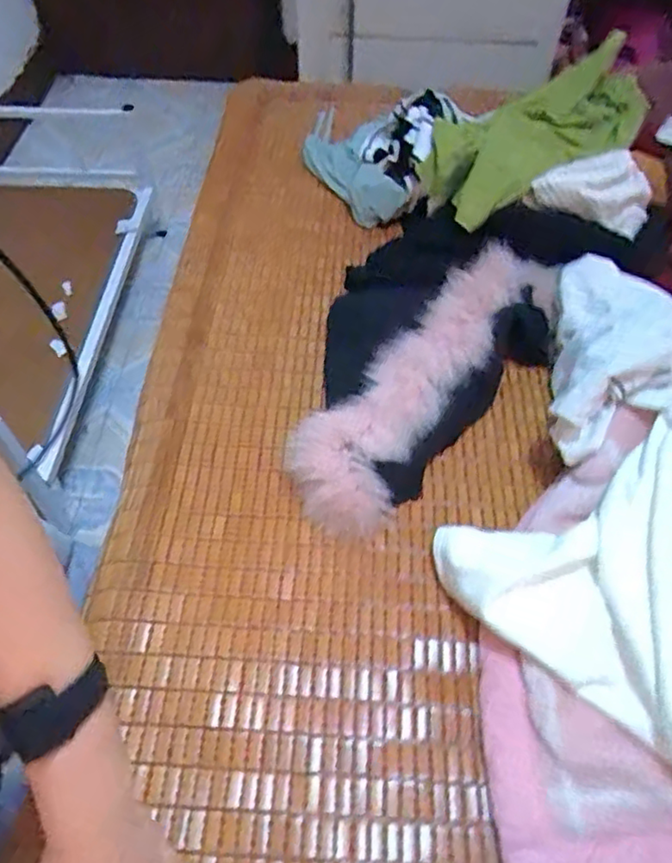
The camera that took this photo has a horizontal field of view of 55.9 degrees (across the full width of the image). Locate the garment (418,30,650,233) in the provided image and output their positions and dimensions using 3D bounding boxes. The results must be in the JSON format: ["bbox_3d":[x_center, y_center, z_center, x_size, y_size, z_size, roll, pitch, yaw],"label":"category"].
[{"bbox_3d":[0.310,-0.440,1.034,0.199,0.261,0.336,38,61,24],"label":"garment"}]

